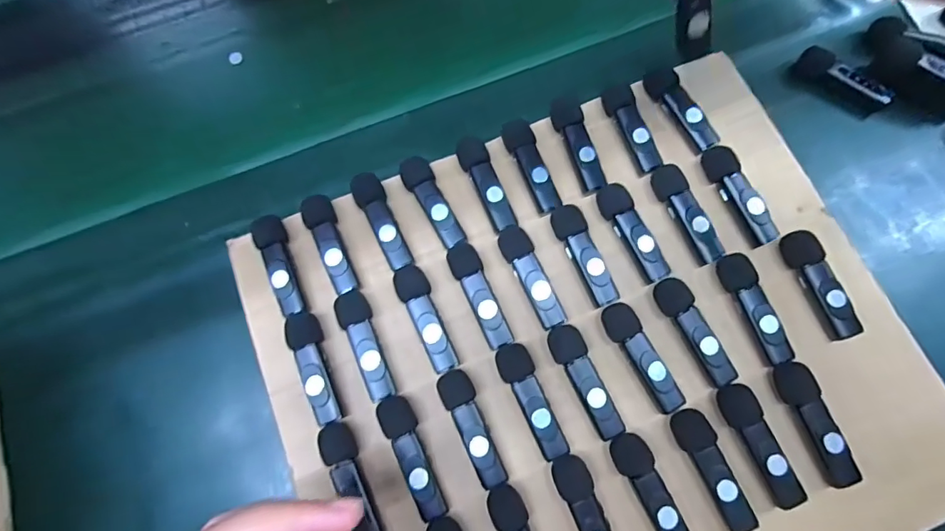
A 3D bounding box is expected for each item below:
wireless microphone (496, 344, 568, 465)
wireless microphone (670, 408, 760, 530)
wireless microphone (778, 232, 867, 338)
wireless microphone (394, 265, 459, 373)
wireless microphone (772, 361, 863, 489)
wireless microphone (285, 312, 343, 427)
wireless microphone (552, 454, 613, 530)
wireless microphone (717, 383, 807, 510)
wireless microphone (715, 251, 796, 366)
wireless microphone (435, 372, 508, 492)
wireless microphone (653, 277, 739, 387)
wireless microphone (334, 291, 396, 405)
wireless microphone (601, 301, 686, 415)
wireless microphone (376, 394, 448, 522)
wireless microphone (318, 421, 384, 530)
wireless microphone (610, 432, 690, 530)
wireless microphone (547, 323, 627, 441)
[{"bbox_3d":[0.033,0.075,0.271,0.019,0.017,0.064,-24,72,-5],"label":"wireless microphone"},{"bbox_3d":[0.126,0.108,0.256,0.018,0.012,0.063,-21,72,-4],"label":"wireless microphone"},{"bbox_3d":[0.199,0.011,0.279,0.014,0.015,0.063,-19,72,-4],"label":"wireless microphone"},{"bbox_3d":[-0.027,0.031,0.283,0.018,0.016,0.064,-24,72,-5],"label":"wireless microphone"},{"bbox_3d":[0.184,0.084,0.260,0.016,0.013,0.065,-19,72,-4],"label":"wireless microphone"},{"bbox_3d":[-0.090,0.058,0.275,0.017,0.015,0.064,-19,72,-4],"label":"wireless microphone"},{"bbox_3d":[0.062,0.132,0.254,0.018,0.016,0.065,-24,72,-5],"label":"wireless microphone"},{"bbox_3d":[0.154,0.095,0.258,0.017,0.012,0.065,-26,73,-6],"label":"wireless microphone"},{"bbox_3d":[0.161,0.024,0.278,0.016,0.015,0.065,-20,72,-4],"label":"wireless microphone"},{"bbox_3d":[0.000,0.089,0.266,0.018,0.016,0.063,-23,72,-5],"label":"wireless microphone"},{"bbox_3d":[0.125,0.037,0.275,0.017,0.018,0.064,-23,72,-5],"label":"wireless microphone"},{"bbox_3d":[-0.061,0.045,0.278,0.018,0.015,0.065,-21,72,-4],"label":"wireless microphone"},{"bbox_3d":[0.096,0.051,0.272,0.023,0.015,0.064,-22,72,-5],"label":"wireless microphone"},{"bbox_3d":[-0.032,0.103,0.263,0.018,0.013,0.065,-25,73,-5],"label":"wireless microphone"},{"bbox_3d":[-0.065,0.117,0.259,0.017,0.014,0.066,-21,72,-4],"label":"wireless microphone"},{"bbox_3d":[0.094,0.120,0.254,0.020,0.011,0.065,-24,72,-5],"label":"wireless microphone"},{"bbox_3d":[0.062,0.065,0.273,0.019,0.017,0.065,-22,72,-5],"label":"wireless microphone"}]

